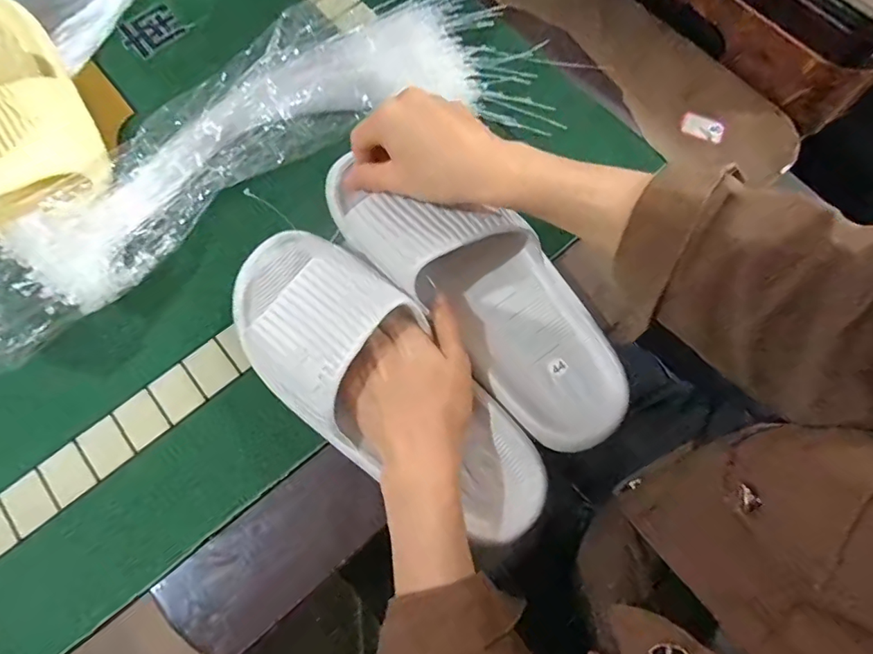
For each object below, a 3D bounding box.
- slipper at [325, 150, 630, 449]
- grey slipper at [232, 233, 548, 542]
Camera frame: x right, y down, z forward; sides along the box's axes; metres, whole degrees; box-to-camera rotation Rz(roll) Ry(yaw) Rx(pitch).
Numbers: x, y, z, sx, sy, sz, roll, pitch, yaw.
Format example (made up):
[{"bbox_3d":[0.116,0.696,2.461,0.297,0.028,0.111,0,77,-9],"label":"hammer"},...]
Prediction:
[{"bbox_3d":[0.029,-0.035,0.375,0.275,0.061,0.103,43,79,3],"label":"slipper"},{"bbox_3d":[-0.041,0.038,0.352,0.274,0.066,0.107,42,78,5],"label":"grey slipper"}]

